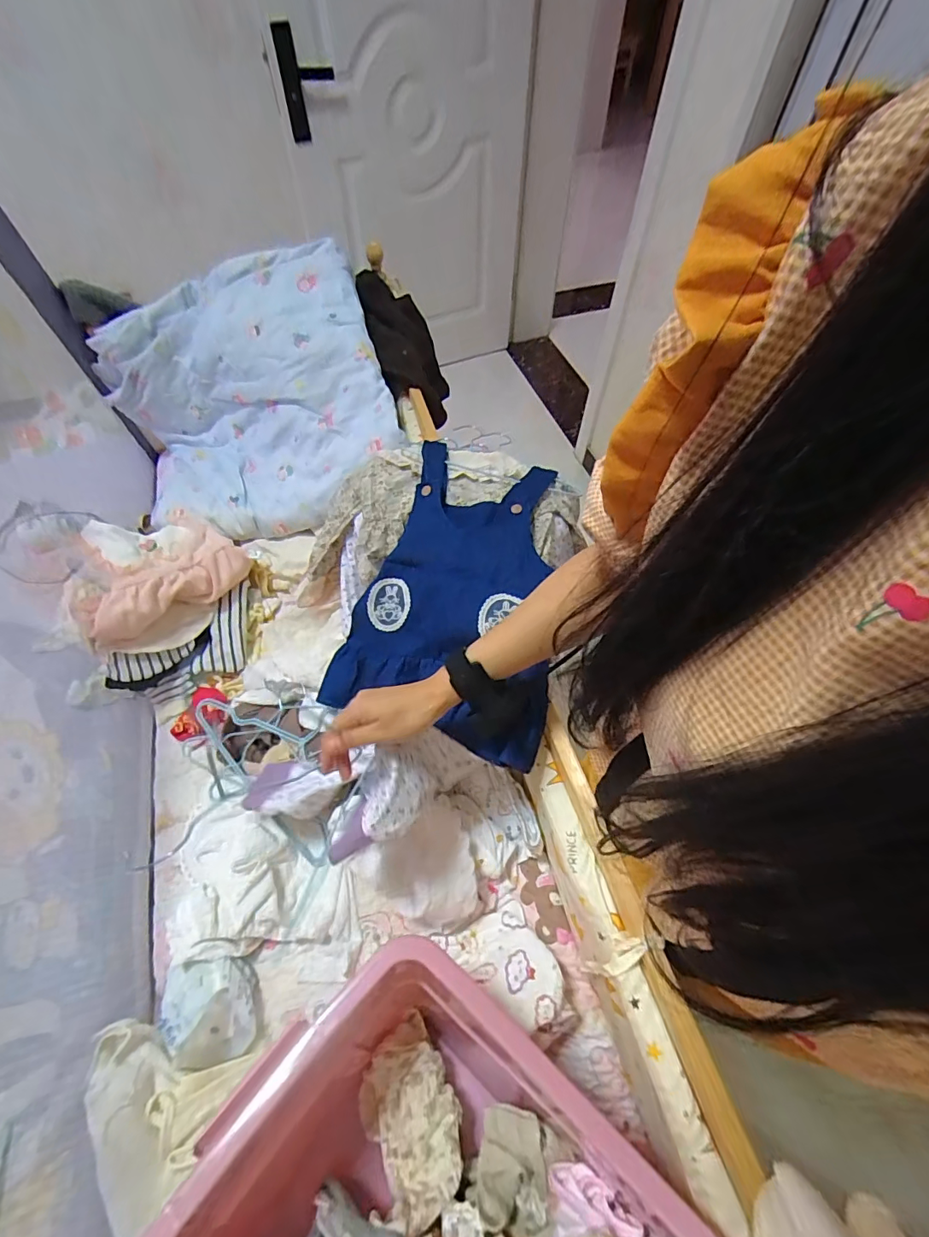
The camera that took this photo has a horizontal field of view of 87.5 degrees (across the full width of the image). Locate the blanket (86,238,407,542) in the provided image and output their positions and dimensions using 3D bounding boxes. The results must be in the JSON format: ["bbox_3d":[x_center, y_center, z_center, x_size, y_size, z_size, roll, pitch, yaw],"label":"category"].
[{"bbox_3d":[-0.405,-0.409,0.914,0.484,0.302,0.466,-23,62,-14],"label":"blanket"}]

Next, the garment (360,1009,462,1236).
[{"bbox_3d":[-0.058,0.506,0.491,0.097,0.080,0.132,-28,63,-17],"label":"garment"}]

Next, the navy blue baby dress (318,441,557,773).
[{"bbox_3d":[0.015,-0.038,0.689,0.309,0.168,0.411,23,61,12],"label":"navy blue baby dress"}]

